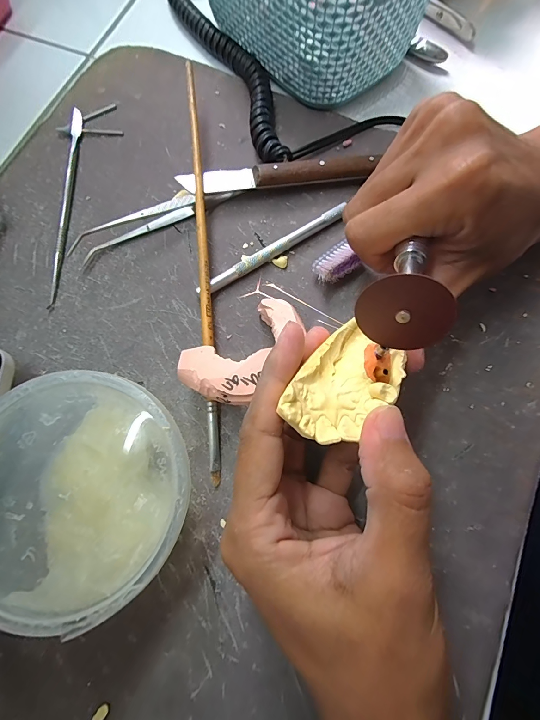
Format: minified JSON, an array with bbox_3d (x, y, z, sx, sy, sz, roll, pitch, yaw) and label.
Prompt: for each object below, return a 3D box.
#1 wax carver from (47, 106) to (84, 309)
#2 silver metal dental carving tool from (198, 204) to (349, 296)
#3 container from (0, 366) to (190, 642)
[{"bbox_3d":[-0.139,-0.111,0.233,0.008,0.005,0.157,-3,74,0],"label":"wax carver"},{"bbox_3d":[0.003,-0.071,0.220,0.110,0.009,0.007,-32,77,-8],"label":"silver metal dental carving tool"},{"bbox_3d":[-0.089,0.060,0.164,0.101,0.044,0.100,0,74,0],"label":"container"}]

